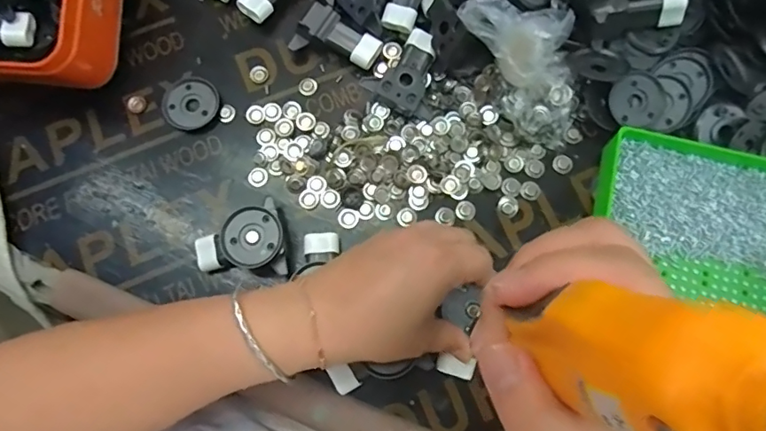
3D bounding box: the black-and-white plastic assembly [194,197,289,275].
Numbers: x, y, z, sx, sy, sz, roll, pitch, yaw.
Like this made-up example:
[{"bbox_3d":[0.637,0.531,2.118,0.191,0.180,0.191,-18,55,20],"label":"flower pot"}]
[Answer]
[{"bbox_3d":[-0.101,0.017,0.367,0.065,0.029,0.050,-4,78,1],"label":"black-and-white plastic assembly"}]

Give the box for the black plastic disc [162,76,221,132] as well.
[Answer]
[{"bbox_3d":[-0.150,-0.088,0.401,0.043,0.005,0.042,0,78,1],"label":"black plastic disc"}]

